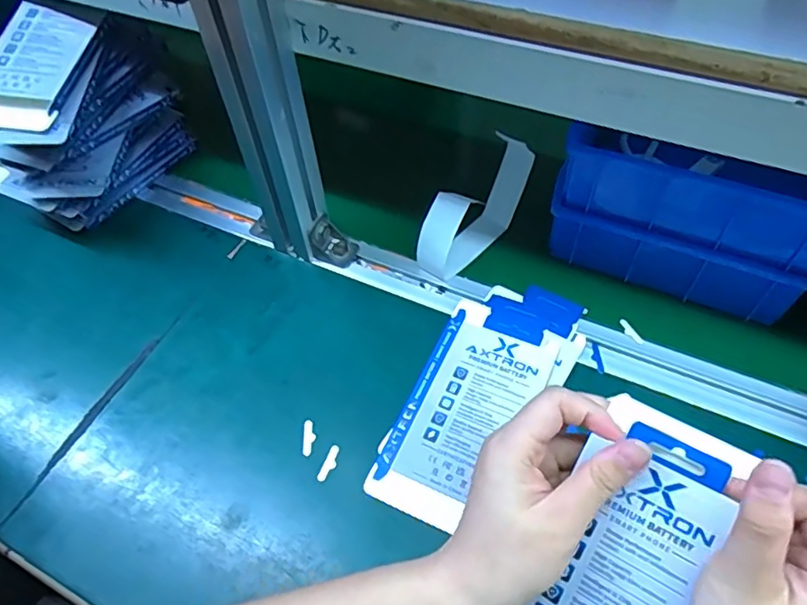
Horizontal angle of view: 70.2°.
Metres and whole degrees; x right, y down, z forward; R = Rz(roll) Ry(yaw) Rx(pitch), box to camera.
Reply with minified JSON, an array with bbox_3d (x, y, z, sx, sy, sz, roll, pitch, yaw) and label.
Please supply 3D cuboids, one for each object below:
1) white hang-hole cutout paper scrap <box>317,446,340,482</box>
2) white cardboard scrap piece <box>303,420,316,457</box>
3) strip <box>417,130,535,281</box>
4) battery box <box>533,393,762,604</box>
[{"bbox_3d":[-0.052,0.114,0.407,0.009,0.004,0.027,18,58,16],"label":"white hang-hole cutout paper scrap"},{"bbox_3d":[-0.069,0.098,0.419,0.009,0.004,0.026,-4,54,2],"label":"white cardboard scrap piece"},{"bbox_3d":[0.060,-0.080,0.502,0.043,0.065,0.125,35,64,25],"label":"strip"},{"bbox_3d":[0.108,0.144,0.295,0.074,0.021,0.177,26,97,21],"label":"battery box"}]

